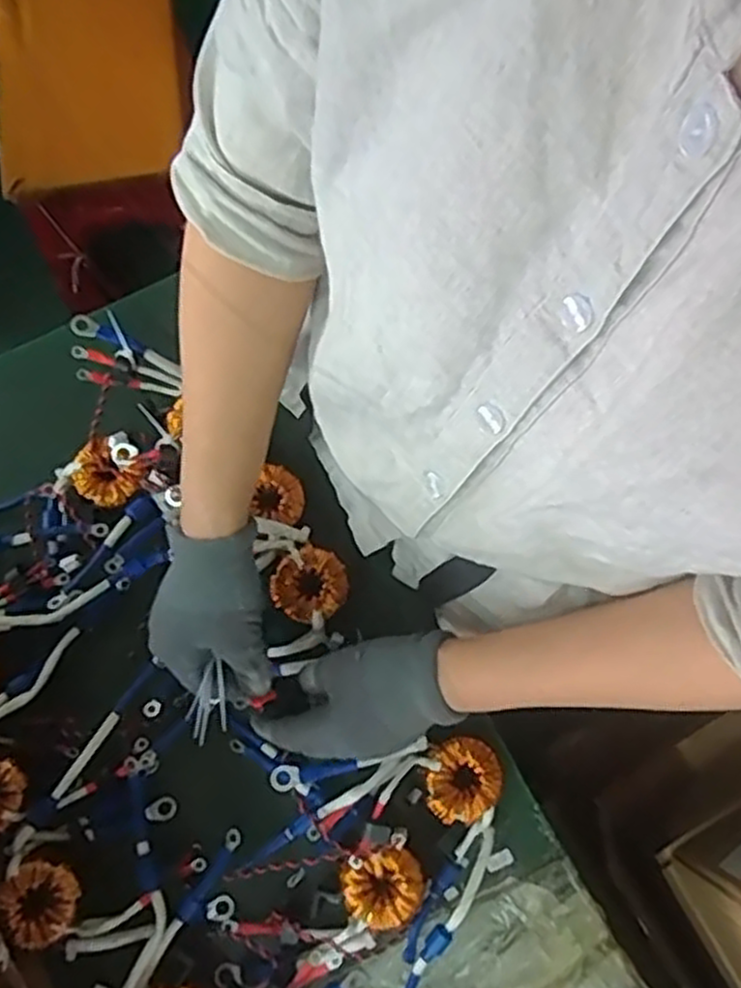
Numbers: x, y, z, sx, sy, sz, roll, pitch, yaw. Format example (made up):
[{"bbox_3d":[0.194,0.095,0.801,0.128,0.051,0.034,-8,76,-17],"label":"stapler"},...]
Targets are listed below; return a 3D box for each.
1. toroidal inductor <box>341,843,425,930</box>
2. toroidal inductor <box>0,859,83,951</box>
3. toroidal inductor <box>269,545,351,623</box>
[{"bbox_3d":[0.008,0.279,0.544,0.055,0.034,0.051,0,75,-1],"label":"toroidal inductor"},{"bbox_3d":[-0.232,0.285,0.535,0.052,0.017,0.053,0,75,-1],"label":"toroidal inductor"},{"bbox_3d":[-0.047,0.072,0.597,0.057,0.026,0.055,-44,80,-11],"label":"toroidal inductor"}]

